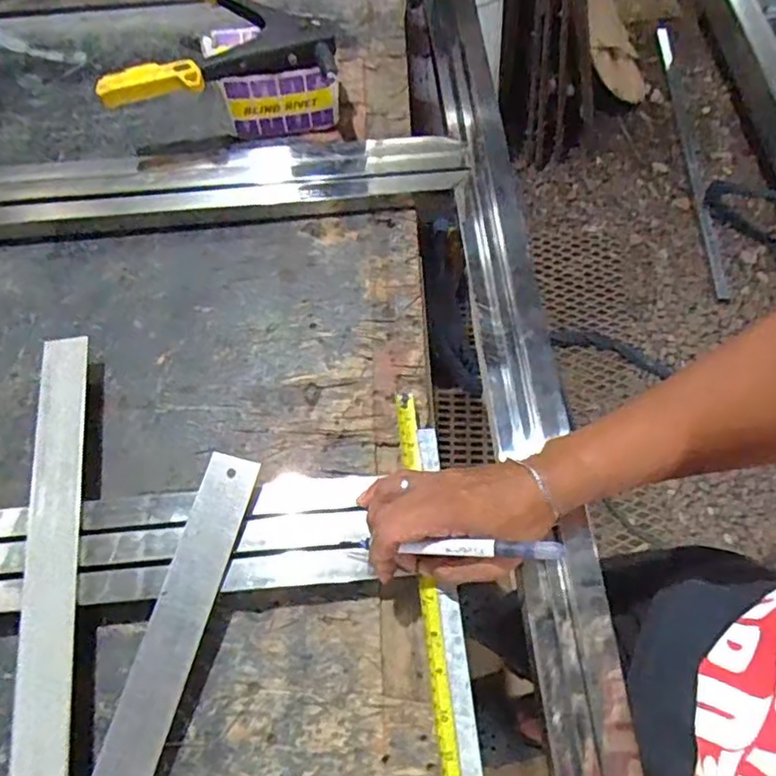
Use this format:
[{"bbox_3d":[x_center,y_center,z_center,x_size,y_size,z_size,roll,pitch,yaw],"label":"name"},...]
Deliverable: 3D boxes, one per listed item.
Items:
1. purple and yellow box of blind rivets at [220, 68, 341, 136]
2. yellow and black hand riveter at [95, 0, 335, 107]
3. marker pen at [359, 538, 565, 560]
[{"bbox_3d":[-0.119,-0.321,0.700,0.126,0.076,0.018,-6,65,-1],"label":"purple and yellow box of blind rivets"},{"bbox_3d":[-0.193,-0.405,0.682,0.241,0.032,0.199,-11,65,-3],"label":"yellow and black hand riveter"},{"bbox_3d":[0.046,0.112,0.434,0.148,0.007,0.011,-5,63,25],"label":"marker pen"}]

